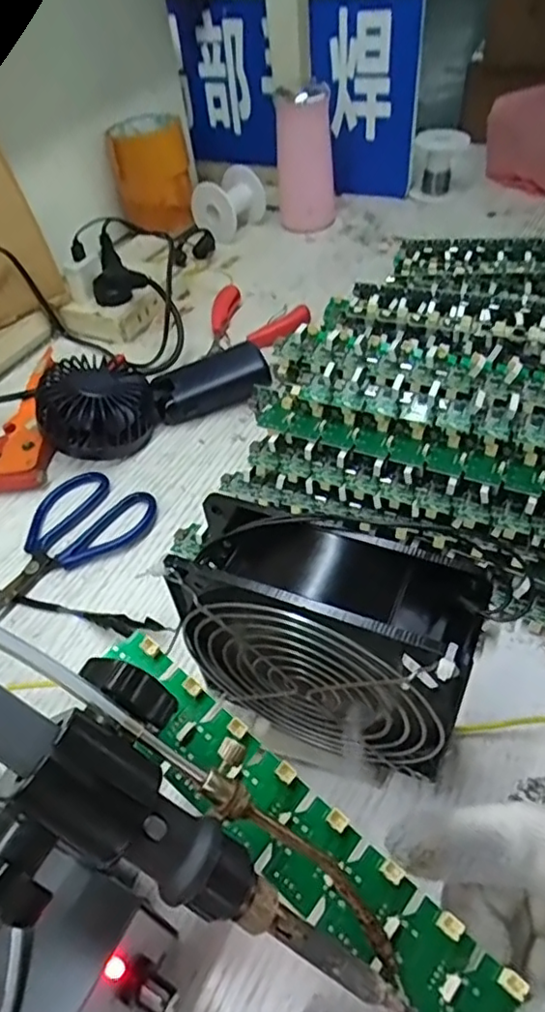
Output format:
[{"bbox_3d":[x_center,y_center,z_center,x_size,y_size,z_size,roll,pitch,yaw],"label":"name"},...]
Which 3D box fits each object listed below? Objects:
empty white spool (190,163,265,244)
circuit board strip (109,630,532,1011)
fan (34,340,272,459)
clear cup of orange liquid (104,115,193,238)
[{"bbox_3d":[-0.050,-0.356,0.723,0.064,0.062,0.077,30,57,29],"label":"empty white spool"},{"bbox_3d":[0.013,0.112,0.197,0.190,0.010,0.033,41,62,19],"label":"circuit board strip"},{"bbox_3d":[-0.094,-0.090,0.482,0.176,0.056,0.081,-15,48,-7],"label":"fan"},{"bbox_3d":[-0.139,-0.384,0.710,0.081,0.101,0.082,-14,48,-7],"label":"clear cup of orange liquid"}]

